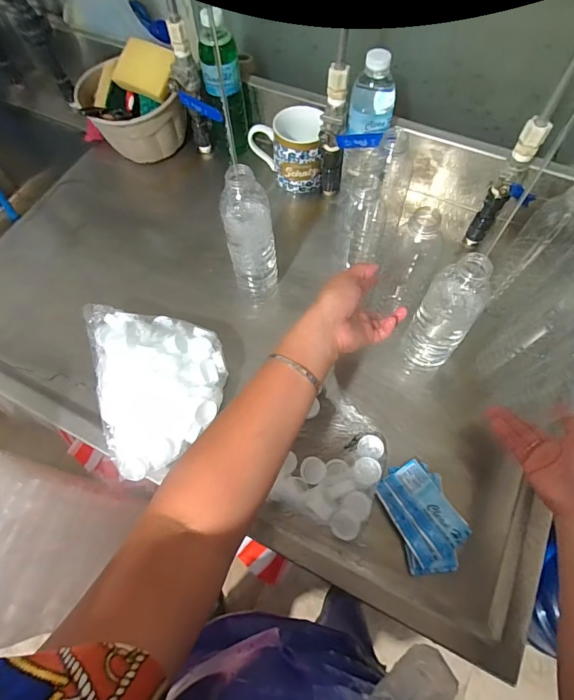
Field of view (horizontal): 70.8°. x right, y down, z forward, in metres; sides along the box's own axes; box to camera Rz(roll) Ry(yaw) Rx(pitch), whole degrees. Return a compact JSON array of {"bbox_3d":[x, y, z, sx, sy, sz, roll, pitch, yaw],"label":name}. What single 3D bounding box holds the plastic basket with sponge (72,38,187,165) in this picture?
[{"bbox_3d":[-0.270,-0.417,0.695,0.174,0.128,0.141,-14,65,-5],"label":"plastic basket with sponge"}]

